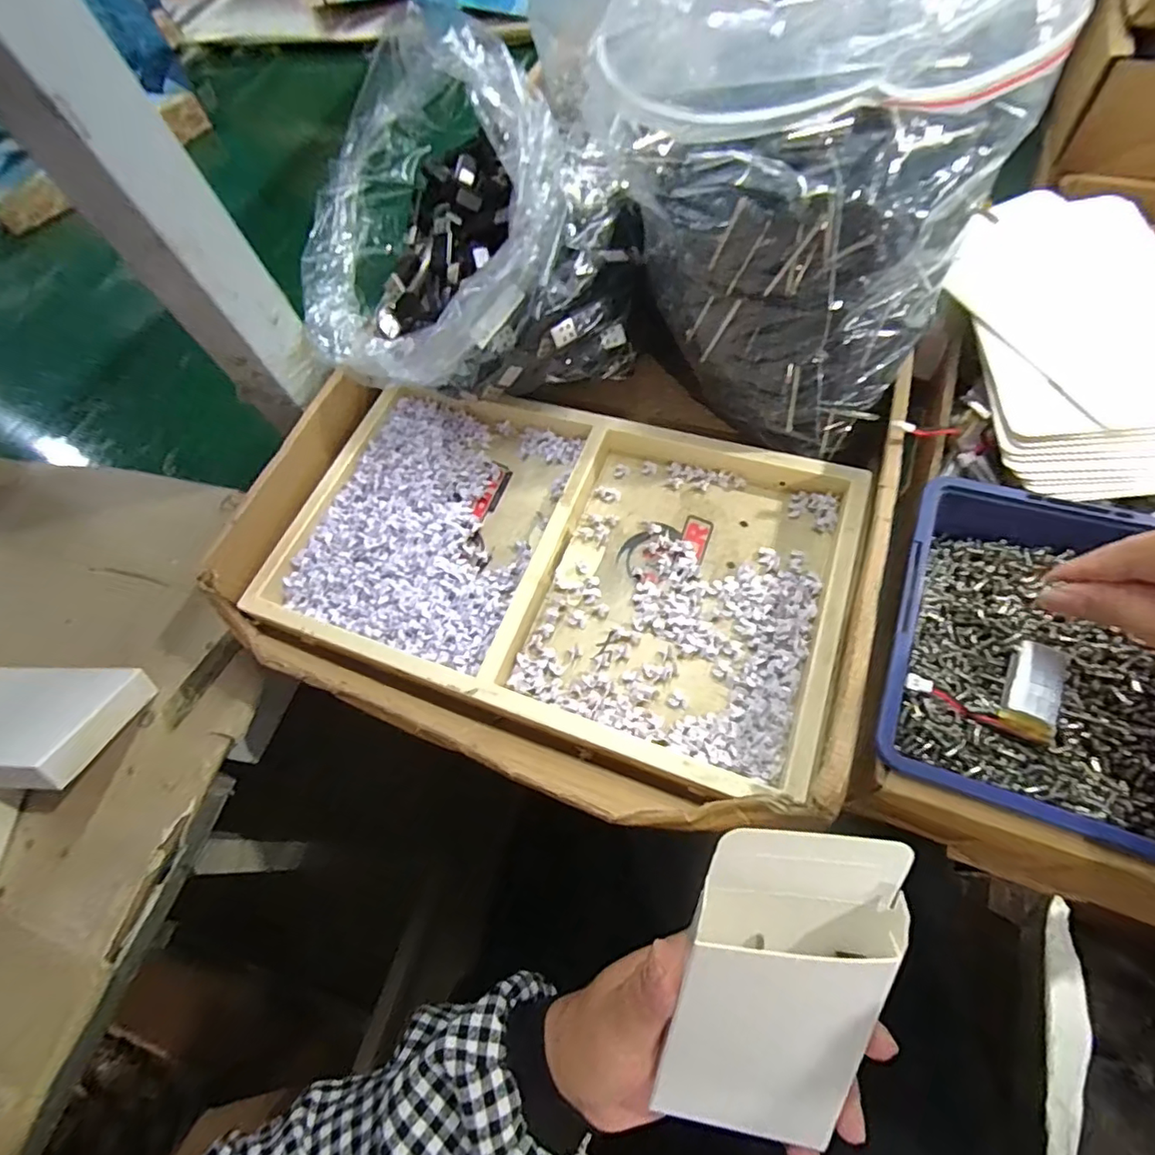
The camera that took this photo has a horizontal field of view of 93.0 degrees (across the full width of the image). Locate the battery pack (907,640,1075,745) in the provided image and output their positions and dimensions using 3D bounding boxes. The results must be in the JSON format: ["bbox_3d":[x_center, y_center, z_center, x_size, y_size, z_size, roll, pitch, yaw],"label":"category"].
[{"bbox_3d":[0.181,0.042,0.240,0.062,0.009,0.043,22,70,18],"label":"battery pack"}]

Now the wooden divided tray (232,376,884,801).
[{"bbox_3d":[-0.019,-0.018,0.325,0.324,0.034,0.201,16,68,16],"label":"wooden divided tray"}]

